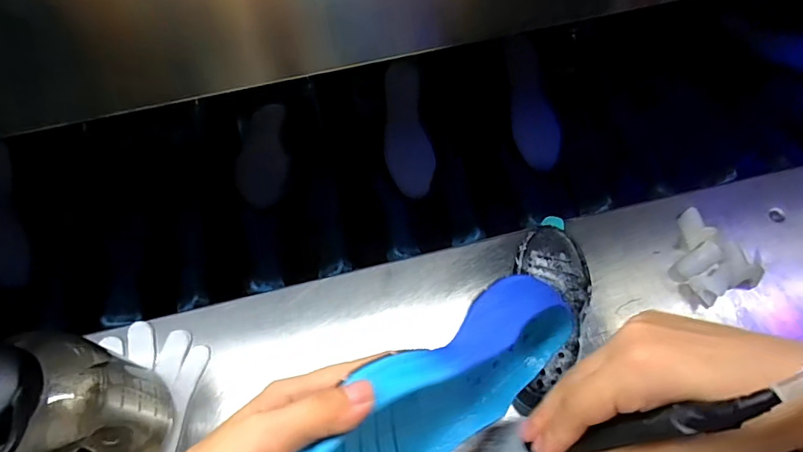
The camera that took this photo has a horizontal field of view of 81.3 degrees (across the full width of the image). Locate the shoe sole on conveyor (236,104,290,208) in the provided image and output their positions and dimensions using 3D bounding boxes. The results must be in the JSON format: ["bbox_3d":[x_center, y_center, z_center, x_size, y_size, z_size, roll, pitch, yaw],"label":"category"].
[{"bbox_3d":[-0.199,-0.109,0.671,0.073,0.014,0.219,-10,49,-5],"label":"shoe sole on conveyor"}]

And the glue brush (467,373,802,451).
[{"bbox_3d":[0.086,0.104,0.232,0.019,0.177,0.027,6,59,-31],"label":"glue brush"}]

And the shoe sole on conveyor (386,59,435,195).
[{"bbox_3d":[0.008,-0.143,0.694,0.067,0.018,0.199,-6,84,-3],"label":"shoe sole on conveyor"}]

